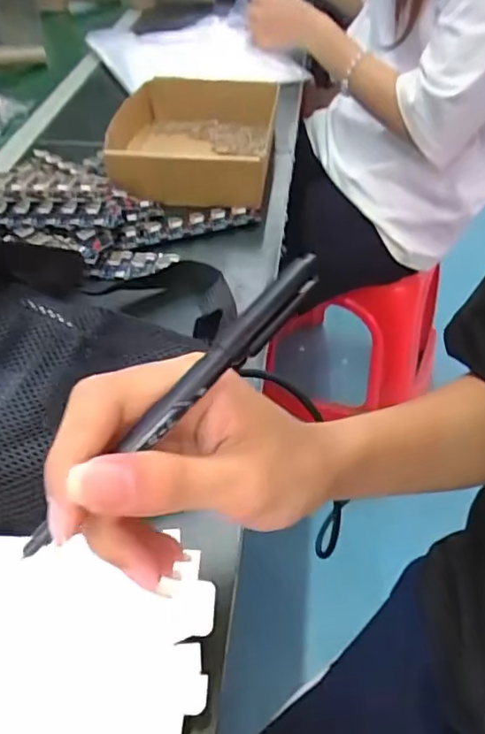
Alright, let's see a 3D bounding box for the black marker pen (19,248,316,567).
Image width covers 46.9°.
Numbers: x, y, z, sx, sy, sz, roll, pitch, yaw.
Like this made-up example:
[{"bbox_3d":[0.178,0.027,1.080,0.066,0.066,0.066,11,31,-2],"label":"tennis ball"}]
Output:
[{"bbox_3d":[-0.021,0.011,0.189,0.135,0.008,0.013,-46,56,-8],"label":"black marker pen"}]

